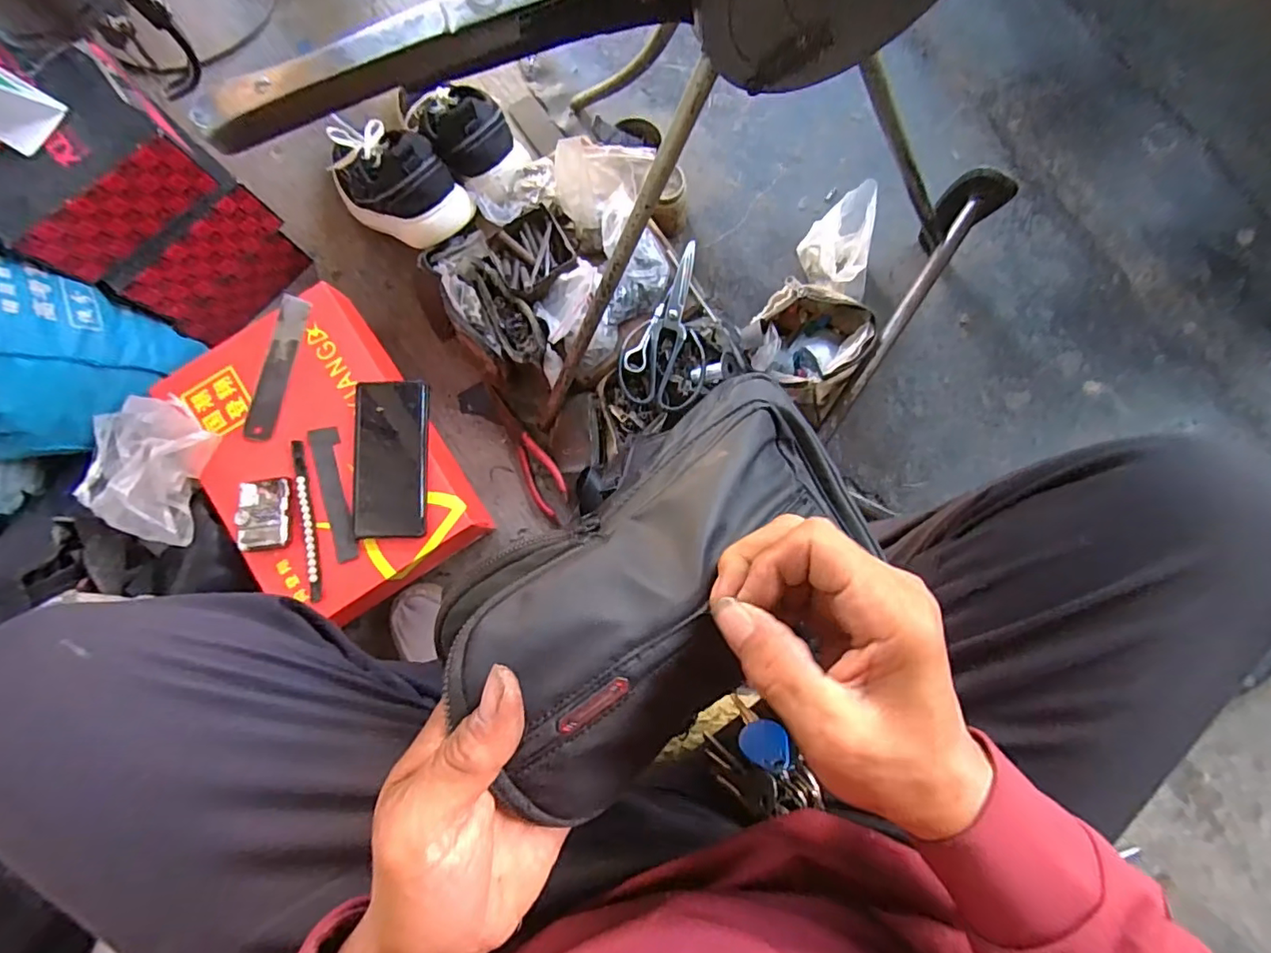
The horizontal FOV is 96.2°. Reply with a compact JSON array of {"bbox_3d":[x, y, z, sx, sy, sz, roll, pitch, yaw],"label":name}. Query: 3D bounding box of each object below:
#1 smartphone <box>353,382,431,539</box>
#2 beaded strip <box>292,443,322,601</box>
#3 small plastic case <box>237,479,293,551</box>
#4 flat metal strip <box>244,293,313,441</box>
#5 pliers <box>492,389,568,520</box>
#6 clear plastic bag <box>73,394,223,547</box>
[{"bbox_3d":[-0.254,-0.019,0.589,0.074,0.010,0.160,2,84,2],"label":"smartphone"},{"bbox_3d":[-0.327,0.043,0.566,0.011,0.006,0.158,-10,84,0],"label":"beaded strip"},{"bbox_3d":[-0.362,0.037,0.560,0.046,0.019,0.067,-4,84,1],"label":"small plastic case"},{"bbox_3d":[-0.369,-0.111,0.586,0.031,0.007,0.149,16,88,0],"label":"flat metal strip"},{"bbox_3d":[-0.140,-0.034,0.671,0.046,0.030,0.185,-39,85,-2],"label":"pliers"},{"bbox_3d":[-0.477,-0.010,0.552,0.120,0.050,0.135,12,85,2],"label":"clear plastic bag"}]

